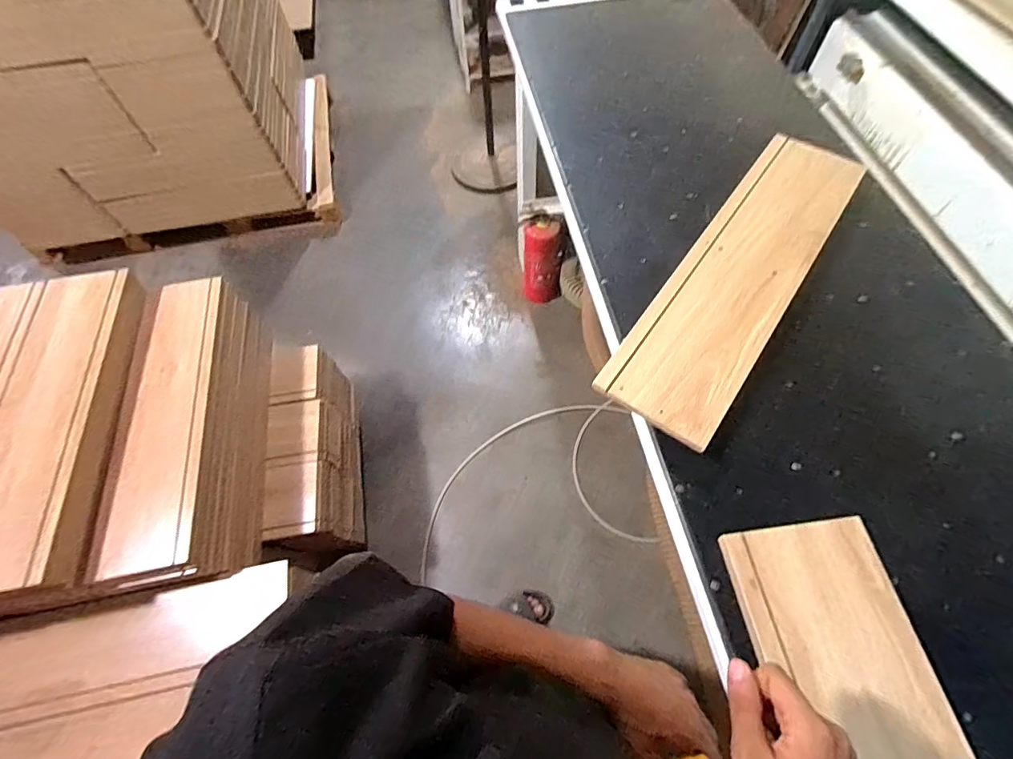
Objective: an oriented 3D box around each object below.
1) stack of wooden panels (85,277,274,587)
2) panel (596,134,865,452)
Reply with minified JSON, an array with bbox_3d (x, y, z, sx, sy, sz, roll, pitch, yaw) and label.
[{"bbox_3d":[-0.681,0.099,1.061,0.173,0.270,0.672,-10,62,-3],"label":"stack of wooden panels"},{"bbox_3d":[0.394,-0.186,0.768,0.175,0.031,0.660,33,68,18],"label":"panel"}]

